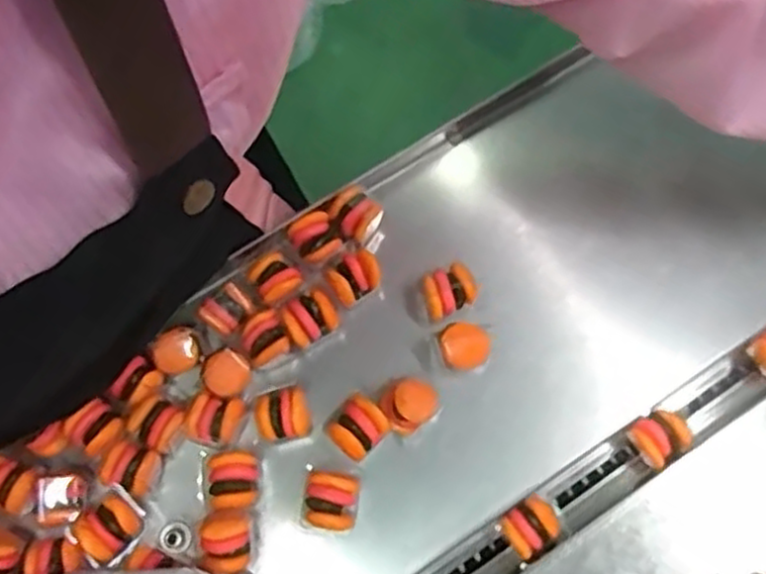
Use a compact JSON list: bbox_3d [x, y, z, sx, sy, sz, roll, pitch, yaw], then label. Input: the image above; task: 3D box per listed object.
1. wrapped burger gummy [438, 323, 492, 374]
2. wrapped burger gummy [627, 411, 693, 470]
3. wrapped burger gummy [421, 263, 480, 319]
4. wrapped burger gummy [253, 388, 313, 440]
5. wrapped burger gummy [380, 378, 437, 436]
[{"bbox_3d":[0.051,0.041,0.484,0.032,0.035,0.030,0,75,0],"label":"wrapped burger gummy"},{"bbox_3d":[0.177,0.097,0.483,0.035,0.028,0.030,-35,78,-9],"label":"wrapped burger gummy"},{"bbox_3d":[0.042,0.004,0.490,0.032,0.032,0.028,-26,77,-7],"label":"wrapped burger gummy"},{"bbox_3d":[-0.062,0.082,0.471,0.034,0.032,0.030,-12,76,-3],"label":"wrapped burger gummy"},{"bbox_3d":[0.016,0.075,0.471,0.032,0.039,0.030,0,75,0],"label":"wrapped burger gummy"}]

